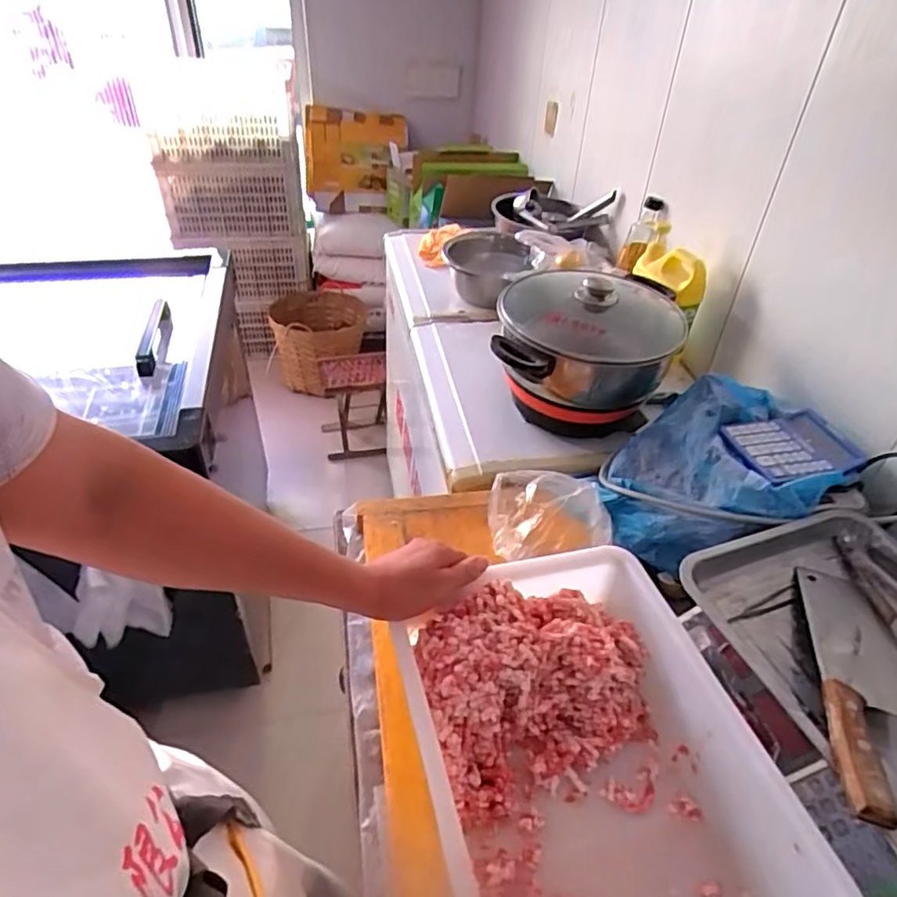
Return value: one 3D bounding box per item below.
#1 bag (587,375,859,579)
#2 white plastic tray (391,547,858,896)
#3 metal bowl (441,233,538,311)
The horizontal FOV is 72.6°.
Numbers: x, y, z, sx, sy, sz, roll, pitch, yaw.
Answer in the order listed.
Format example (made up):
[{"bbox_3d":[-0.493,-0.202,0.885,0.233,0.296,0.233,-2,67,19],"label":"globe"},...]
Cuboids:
[{"bbox_3d":[0.368,0.030,0.849,0.342,0.129,0.241,-16,44,-21],"label":"bag"},{"bbox_3d":[0.119,0.284,0.561,0.281,0.122,0.363,-9,41,-13],"label":"white plastic tray"},{"bbox_3d":[0.087,-0.411,1.381,0.214,0.088,0.259,21,43,20],"label":"metal bowl"}]

